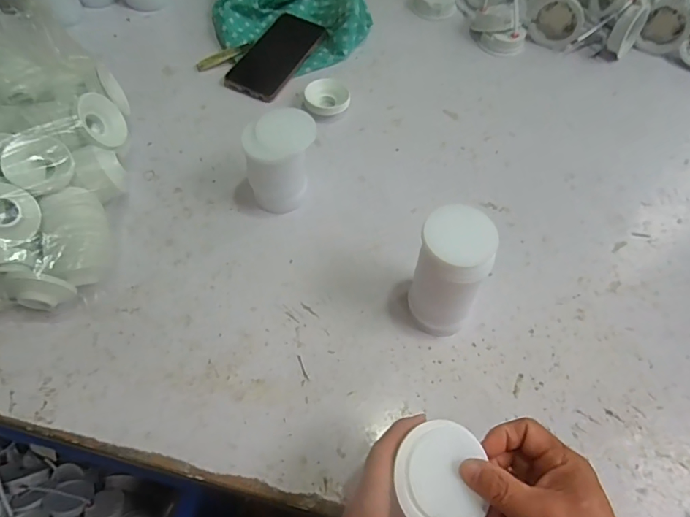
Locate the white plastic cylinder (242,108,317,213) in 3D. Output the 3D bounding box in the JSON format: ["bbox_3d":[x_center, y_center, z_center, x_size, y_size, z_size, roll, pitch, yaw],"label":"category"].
[{"bbox_3d":[-0.068,-0.101,0.484,0.068,0.096,0.053,0,60,-2],"label":"white plastic cylinder"}]

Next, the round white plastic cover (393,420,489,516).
[{"bbox_3d":[0.064,0.144,0.304,0.059,0.011,0.067,10,58,1],"label":"round white plastic cover"}]

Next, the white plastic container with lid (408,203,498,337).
[{"bbox_3d":[0.091,0.015,0.407,0.065,0.116,0.065,1,60,-2],"label":"white plastic container with lid"}]

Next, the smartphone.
[{"bbox_3d":[-0.096,-0.284,0.636,0.085,0.016,0.166,24,61,11],"label":"smartphone"}]

